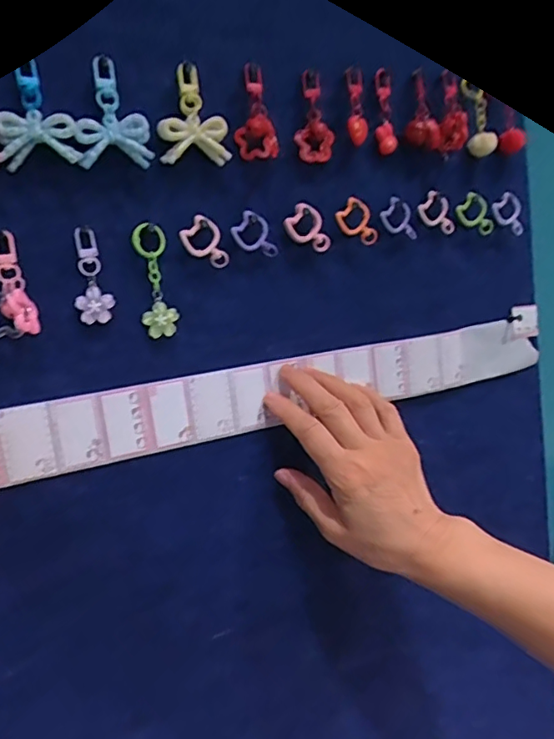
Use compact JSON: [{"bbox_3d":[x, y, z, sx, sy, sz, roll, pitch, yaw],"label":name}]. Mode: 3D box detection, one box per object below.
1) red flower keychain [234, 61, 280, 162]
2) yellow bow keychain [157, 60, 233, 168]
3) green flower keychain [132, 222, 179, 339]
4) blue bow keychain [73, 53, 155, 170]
[{"bbox_3d":[-0.017,-0.185,0.393,0.030,0.062,0.012,-5,8,6],"label":"red flower keychain"},{"bbox_3d":[-0.059,-0.175,0.377,0.046,0.061,0.016,-9,9,-20],"label":"yellow bow keychain"},{"bbox_3d":[-0.085,-0.062,0.385,0.023,0.077,0.006,-7,8,-9],"label":"green flower keychain"},{"bbox_3d":[-0.108,-0.167,0.358,0.047,0.065,0.013,-8,9,-17],"label":"blue bow keychain"}]

